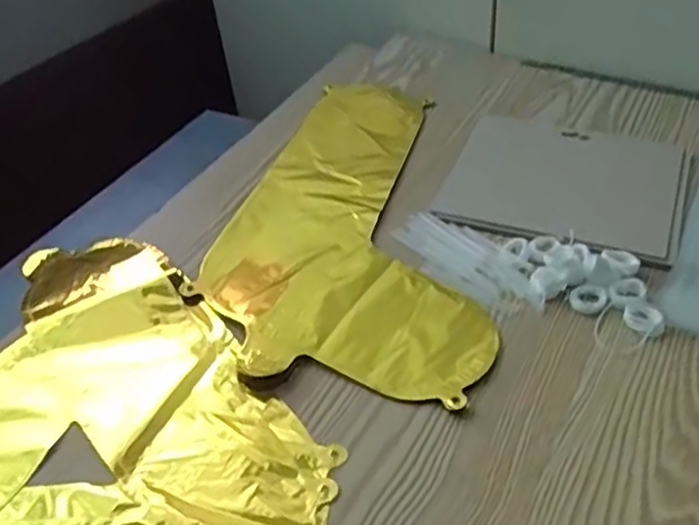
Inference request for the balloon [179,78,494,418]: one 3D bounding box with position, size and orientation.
[{"bbox_3d":[0.019,-0.054,0.606,0.232,0.007,0.403,6,43,13],"label":"balloon"}]

